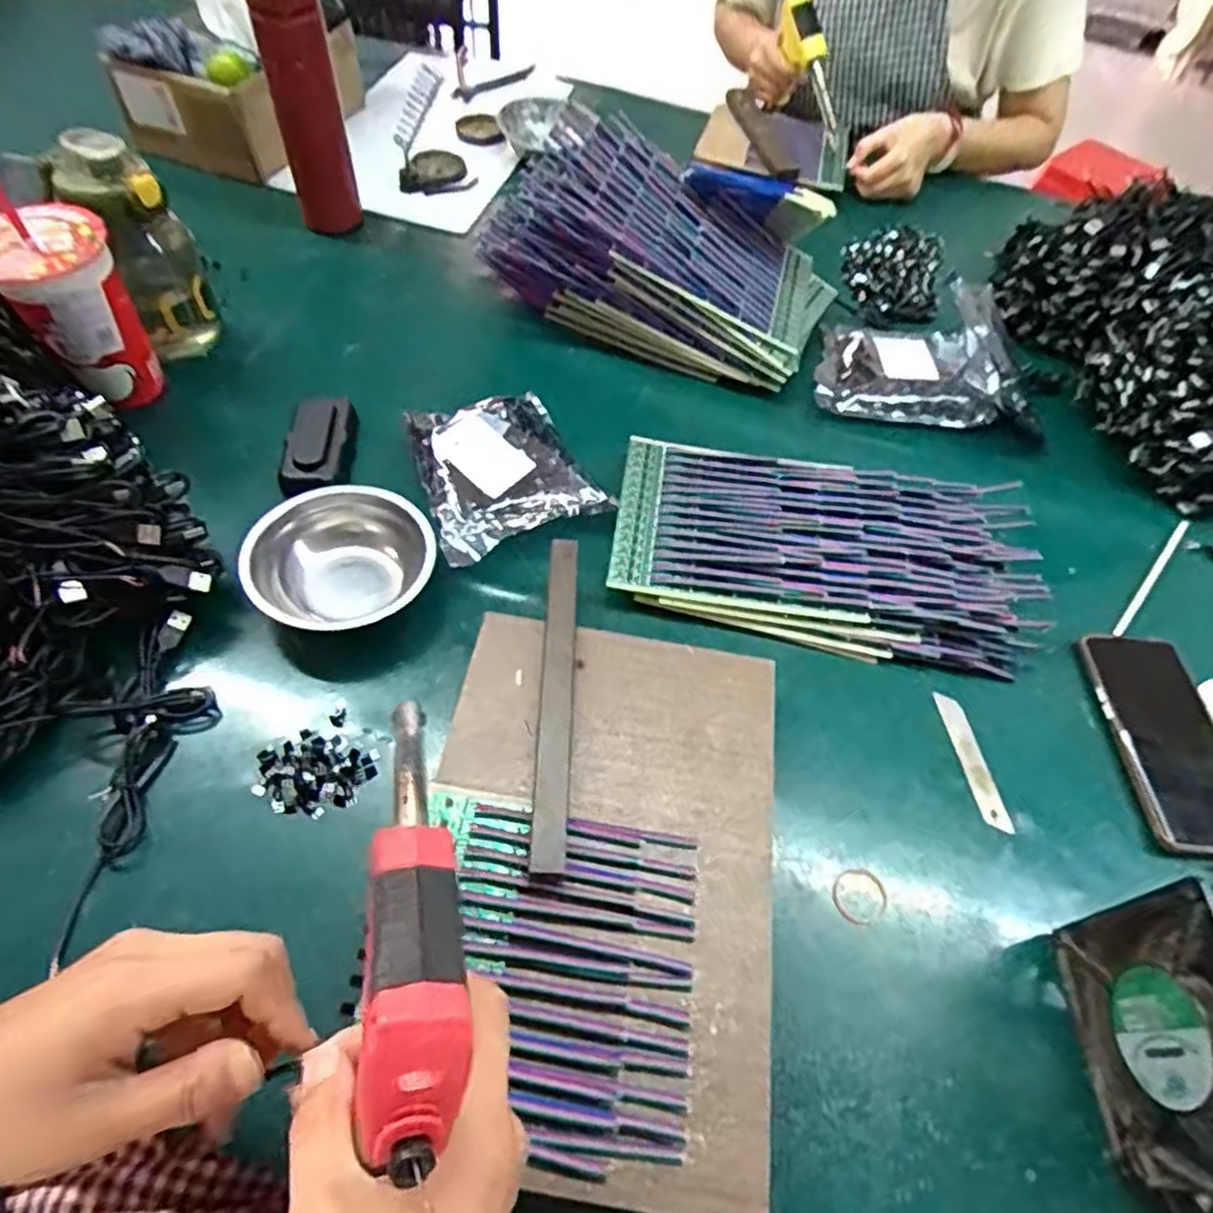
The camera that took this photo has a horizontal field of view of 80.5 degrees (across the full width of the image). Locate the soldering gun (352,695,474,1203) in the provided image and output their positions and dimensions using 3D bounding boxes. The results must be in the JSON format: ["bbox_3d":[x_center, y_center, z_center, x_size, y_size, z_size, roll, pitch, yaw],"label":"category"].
[{"bbox_3d":[-0.067,0.093,0.254,0.029,0.033,0.169,-9,32,-10],"label":"soldering gun"}]

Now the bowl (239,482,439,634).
[{"bbox_3d":[-0.187,-0.029,0.513,0.124,0.041,0.121,3,56,-4],"label":"bowl"}]

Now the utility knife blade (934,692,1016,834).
[{"bbox_3d":[0.253,0.106,0.494,0.019,0.004,0.098,-4,54,-6],"label":"utility knife blade"}]

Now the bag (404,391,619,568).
[{"bbox_3d":[-0.085,-0.114,0.585,0.141,0.035,0.162,-18,60,-17],"label":"bag"}]

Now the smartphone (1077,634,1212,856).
[{"bbox_3d":[0.395,0.092,0.505,0.074,0.013,0.164,4,56,-4],"label":"smartphone"}]

